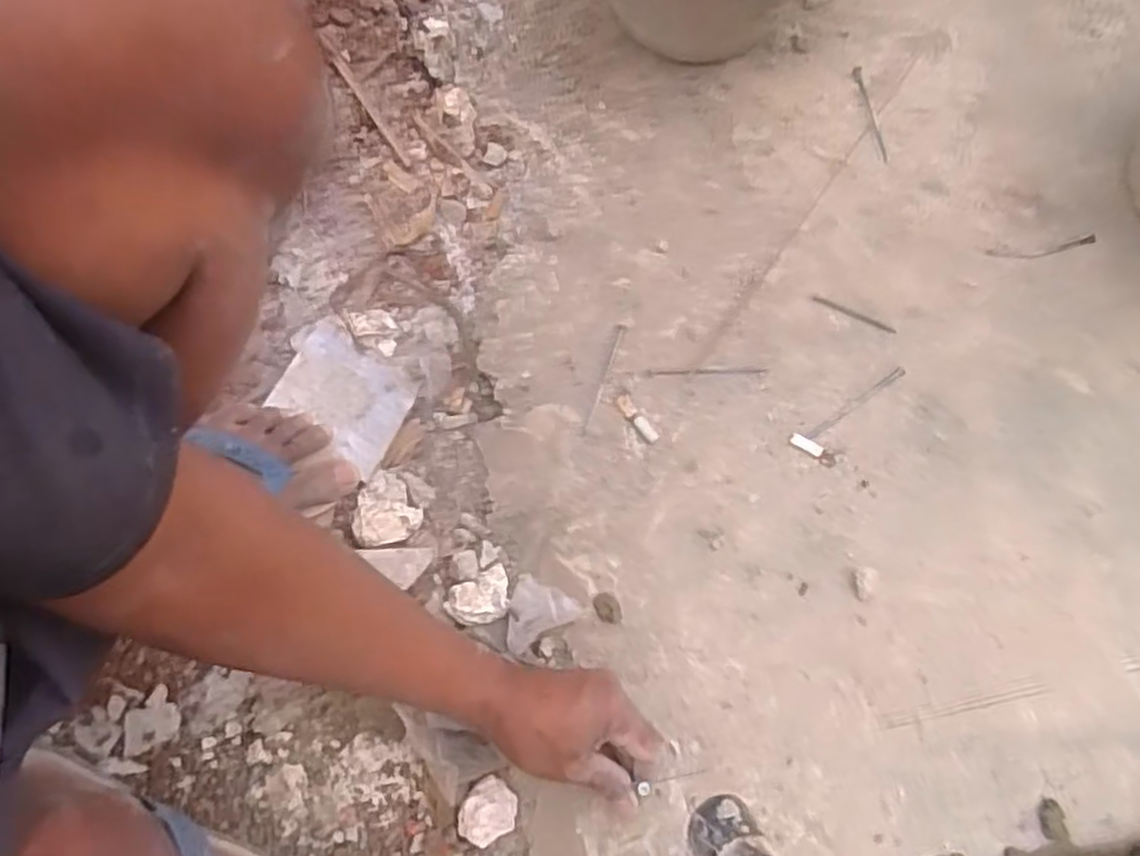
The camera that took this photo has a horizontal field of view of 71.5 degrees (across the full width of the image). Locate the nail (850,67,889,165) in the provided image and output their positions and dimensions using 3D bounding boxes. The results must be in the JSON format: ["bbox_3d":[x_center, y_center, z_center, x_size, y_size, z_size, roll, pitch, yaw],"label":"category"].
[{"bbox_3d":[0.280,-0.292,0.737,0.011,0.008,0.096,-13,76,-5],"label":"nail"}]

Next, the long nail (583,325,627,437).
[{"bbox_3d":[0.028,-0.040,0.656,0.006,0.004,0.103,19,76,3],"label":"long nail"}]

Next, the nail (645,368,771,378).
[{"bbox_3d":[0.116,-0.047,0.671,0.103,0.004,0.006,-2,75,-2],"label":"nail"}]

